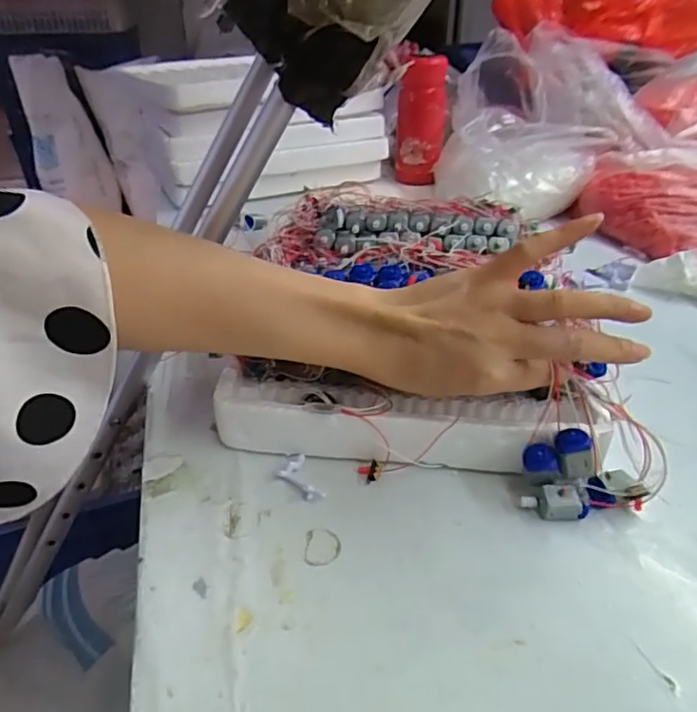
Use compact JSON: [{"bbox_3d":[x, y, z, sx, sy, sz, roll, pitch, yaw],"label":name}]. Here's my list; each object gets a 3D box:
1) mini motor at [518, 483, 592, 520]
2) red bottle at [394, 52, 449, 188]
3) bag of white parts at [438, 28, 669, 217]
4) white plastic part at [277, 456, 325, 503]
[{"bbox_3d":[0.118,0.086,0.330,0.036,0.019,0.014,-2,33,-2],"label":"mini motor"},{"bbox_3d":[0.107,-0.349,0.858,0.074,0.170,0.076,3,33,7],"label":"red bottle"},{"bbox_3d":[0.270,-0.348,0.819,0.264,0.166,0.326,3,33,7],"label":"bag of white parts"},{"bbox_3d":[-0.032,0.076,0.353,0.020,0.008,0.041,-14,35,-19],"label":"white plastic part"}]

